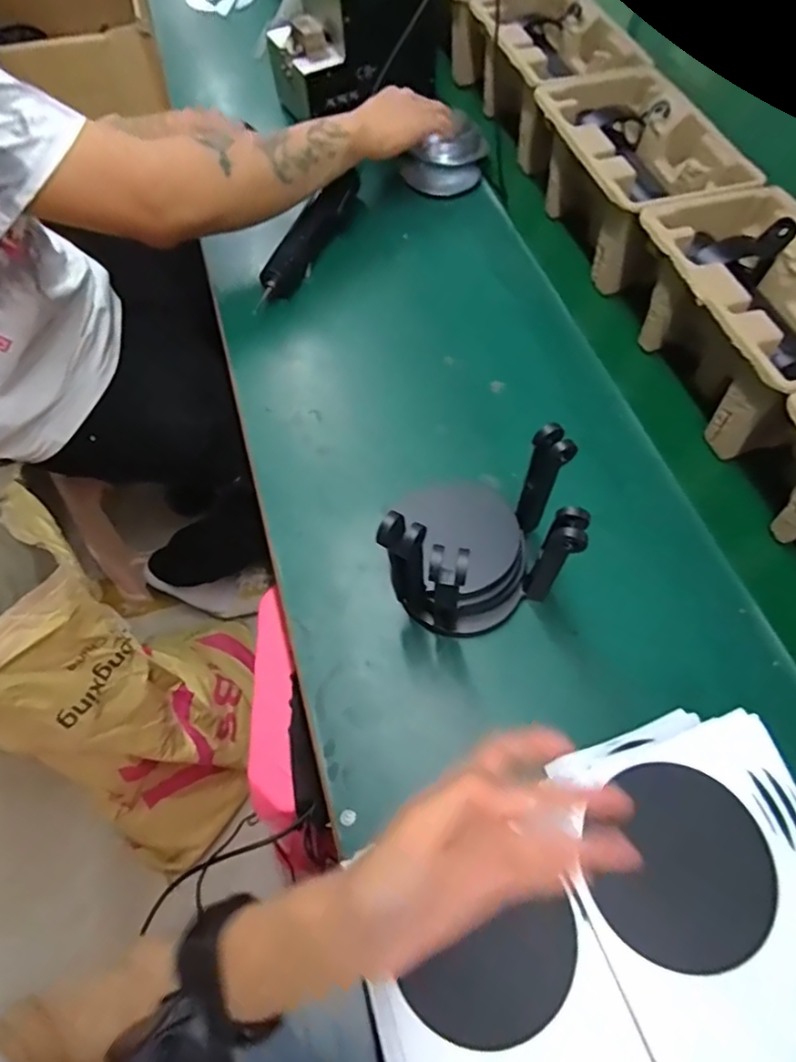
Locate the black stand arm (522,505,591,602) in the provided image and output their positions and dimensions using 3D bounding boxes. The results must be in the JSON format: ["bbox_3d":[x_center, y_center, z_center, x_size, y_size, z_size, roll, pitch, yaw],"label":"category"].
[{"bbox_3d":[0.109,0.023,0.427,0.024,0.117,0.027,26,65,12],"label":"black stand arm"}]

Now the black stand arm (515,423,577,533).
[{"bbox_3d":[0.103,-0.037,0.435,0.027,0.094,0.025,39,69,17],"label":"black stand arm"}]

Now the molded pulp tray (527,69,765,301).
[{"bbox_3d":[0.242,-0.378,0.643,0.149,0.104,0.221,-17,64,-9],"label":"molded pulp tray"}]

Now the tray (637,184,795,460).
[{"bbox_3d":[0.315,-0.188,0.538,0.139,0.105,0.225,-15,64,-8],"label":"tray"}]

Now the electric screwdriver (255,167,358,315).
[{"bbox_3d":[-0.095,-0.324,0.658,0.029,0.042,0.210,23,65,11],"label":"electric screwdriver"}]

